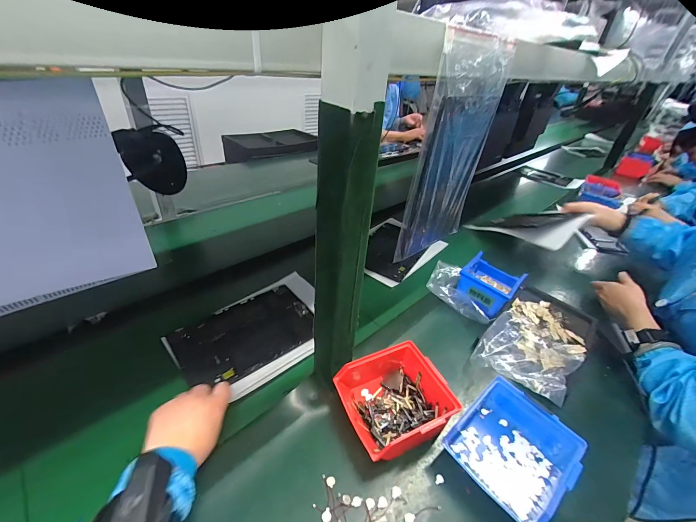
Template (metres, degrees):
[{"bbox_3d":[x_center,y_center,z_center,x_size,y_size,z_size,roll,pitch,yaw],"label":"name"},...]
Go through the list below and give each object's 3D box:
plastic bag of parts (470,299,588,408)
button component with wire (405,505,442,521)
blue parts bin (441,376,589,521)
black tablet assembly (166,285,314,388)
[{"bbox_3d":[0.351,0.143,0.572,0.147,0.040,0.287,33,43,32],"label":"plastic bag of parts"},{"bbox_3d":[0.087,0.294,0.361,0.047,0.004,0.011,-8,38,-20],"label":"button component with wire"},{"bbox_3d":[0.206,0.243,0.400,0.130,0.069,0.127,-21,44,-34],"label":"blue parts bin"},{"bbox_3d":[-0.175,0.127,0.549,0.229,0.007,0.152,-21,44,-34],"label":"black tablet assembly"}]

